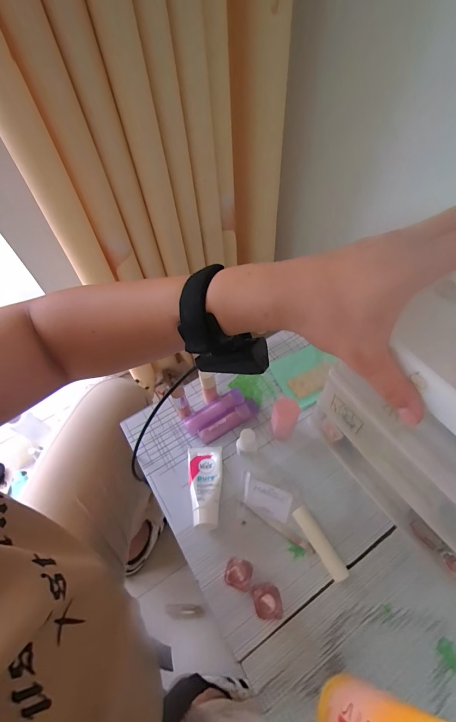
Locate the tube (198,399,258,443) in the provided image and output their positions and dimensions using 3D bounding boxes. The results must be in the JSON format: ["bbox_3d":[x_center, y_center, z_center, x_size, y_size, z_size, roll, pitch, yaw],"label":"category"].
[{"bbox_3d":[0.002,0.083,0.438,0.088,0.021,0.023,-27,60,-13],"label":"tube"}]

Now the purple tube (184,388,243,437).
[{"bbox_3d":[-0.018,0.072,0.451,0.090,0.020,0.024,-29,60,-14],"label":"purple tube"}]

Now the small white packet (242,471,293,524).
[{"bbox_3d":[0.045,0.166,0.393,0.062,0.004,0.033,22,62,16],"label":"small white packet"}]

